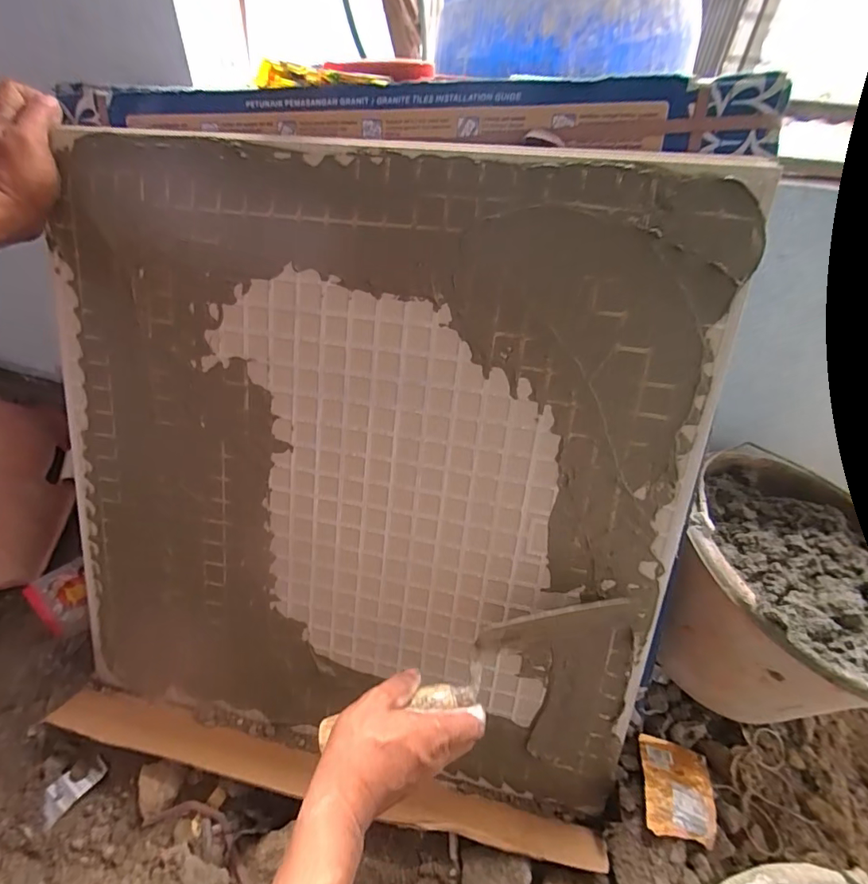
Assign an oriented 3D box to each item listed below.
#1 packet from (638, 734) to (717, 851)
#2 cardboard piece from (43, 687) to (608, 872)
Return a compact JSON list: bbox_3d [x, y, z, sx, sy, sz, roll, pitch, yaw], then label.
[{"bbox_3d":[0.246,0.348,0.466,0.070,0.015,0.084,12,42,10],"label":"packet"},{"bbox_3d":[-0.131,0.343,0.485,0.595,0.037,0.057,11,42,8],"label":"cardboard piece"}]

